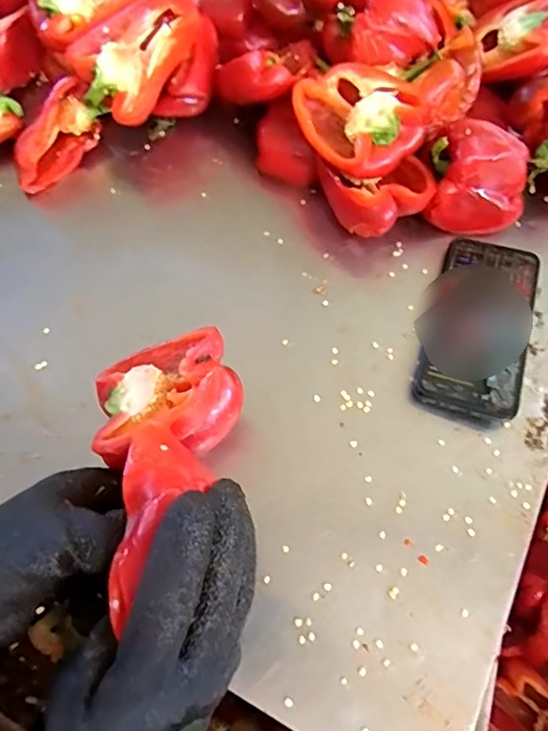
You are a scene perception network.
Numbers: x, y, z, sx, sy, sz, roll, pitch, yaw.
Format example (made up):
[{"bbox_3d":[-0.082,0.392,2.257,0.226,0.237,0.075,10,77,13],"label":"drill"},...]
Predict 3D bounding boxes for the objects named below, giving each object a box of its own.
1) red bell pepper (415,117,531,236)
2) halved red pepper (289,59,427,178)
[{"bbox_3d":[0.180,-0.166,0.462,0.090,0.075,0.069,1,64,0],"label":"red bell pepper"},{"bbox_3d":[0.069,-0.218,0.449,0.088,0.040,0.107,-32,70,-15],"label":"halved red pepper"}]

